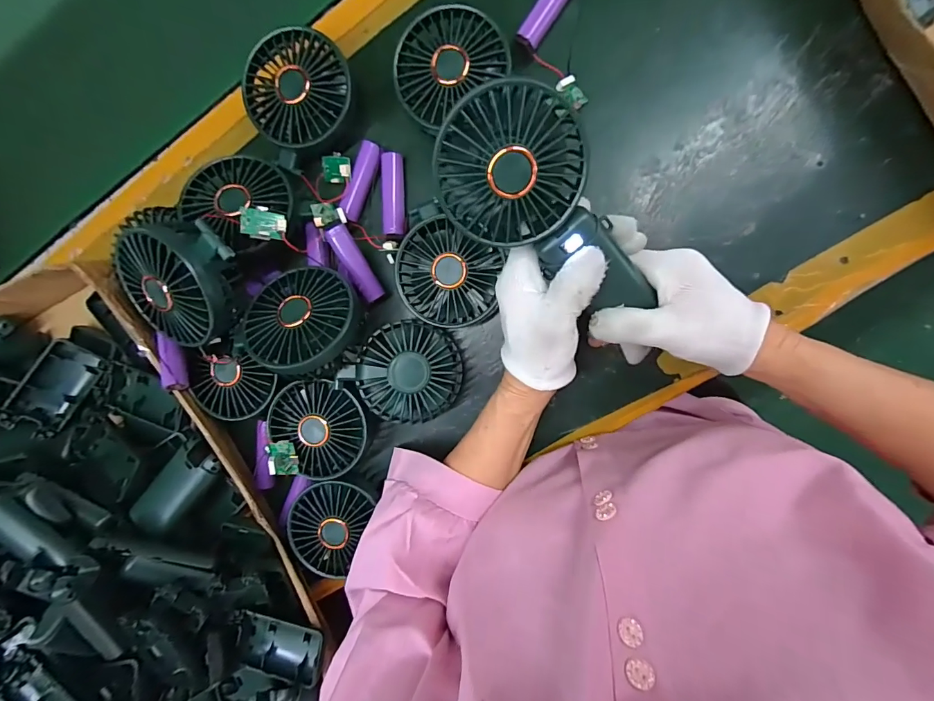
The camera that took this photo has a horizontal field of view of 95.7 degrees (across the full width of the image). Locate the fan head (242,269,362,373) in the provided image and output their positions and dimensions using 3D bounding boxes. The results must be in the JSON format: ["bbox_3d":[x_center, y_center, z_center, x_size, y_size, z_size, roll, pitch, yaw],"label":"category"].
[{"bbox_3d":[-0.125,-0.021,0.324,0.087,0.034,0.087,-30,65,-5],"label":"fan head"}]

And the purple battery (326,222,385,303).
[{"bbox_3d":[-0.092,-0.073,0.354,0.018,0.017,0.066,-27,103,9],"label":"purple battery"}]

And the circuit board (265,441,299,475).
[{"bbox_3d":[-0.153,0.091,0.352,0.022,0.006,0.031,-10,107,-23],"label":"circuit board"}]

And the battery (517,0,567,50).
[{"bbox_3d":[0.065,-0.270,0.330,0.017,0.016,0.067,37,98,4],"label":"battery"}]

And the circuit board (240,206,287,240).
[{"bbox_3d":[-0.151,-0.094,0.314,0.030,0.007,0.023,9,80,-31],"label":"circuit board"}]

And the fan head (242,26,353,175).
[{"bbox_3d":[-0.130,-0.204,0.339,0.083,0.040,0.082,1,94,8],"label":"fan head"}]

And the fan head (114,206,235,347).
[{"bbox_3d":[-0.208,-0.053,0.308,0.085,0.039,0.091,21,121,5],"label":"fan head"}]

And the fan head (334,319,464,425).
[{"bbox_3d":[-0.049,0.017,0.352,0.087,0.044,0.084,1,94,8],"label":"fan head"}]

